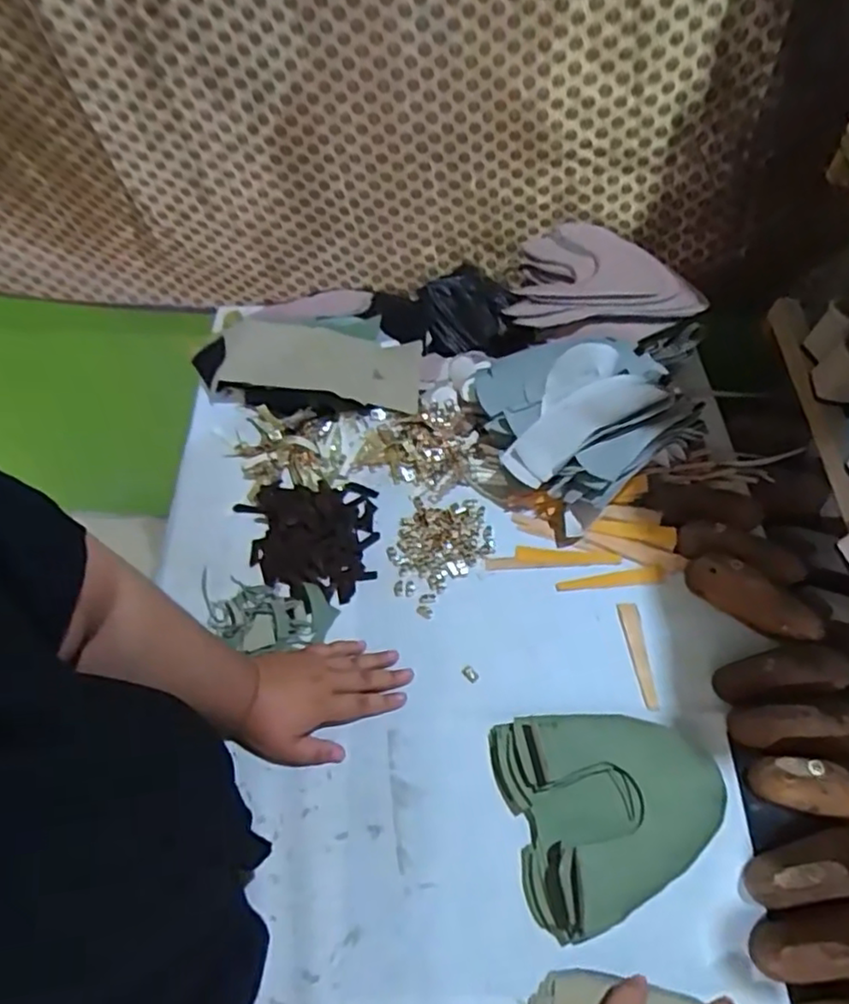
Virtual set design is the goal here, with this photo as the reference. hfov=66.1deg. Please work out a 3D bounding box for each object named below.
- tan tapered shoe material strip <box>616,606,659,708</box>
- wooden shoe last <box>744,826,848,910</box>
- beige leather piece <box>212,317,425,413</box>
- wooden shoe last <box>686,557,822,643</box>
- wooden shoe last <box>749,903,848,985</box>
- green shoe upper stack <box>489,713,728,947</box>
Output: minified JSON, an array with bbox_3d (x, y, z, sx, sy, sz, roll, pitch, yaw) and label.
[{"bbox_3d":[0.220,0.156,0.669,0.021,0.005,0.111,-4,55,-2],"label":"tan tapered shoe material strip"},{"bbox_3d":[0.336,0.296,0.536,0.144,0.054,0.052,-6,55,-3],"label":"wooden shoe last"},{"bbox_3d":[-0.144,-0.187,0.883,0.282,0.039,0.126,8,56,7],"label":"beige leather piece"},{"bbox_3d":[0.341,0.100,0.673,0.139,0.043,0.046,25,60,17],"label":"wooden shoe last"},{"bbox_3d":[0.325,0.342,0.507,0.134,0.056,0.050,-6,55,-3],"label":"wooden shoe last"},{"bbox_3d":[0.165,0.264,0.569,0.179,0.035,0.165,-10,56,-6],"label":"green shoe upper stack"}]

